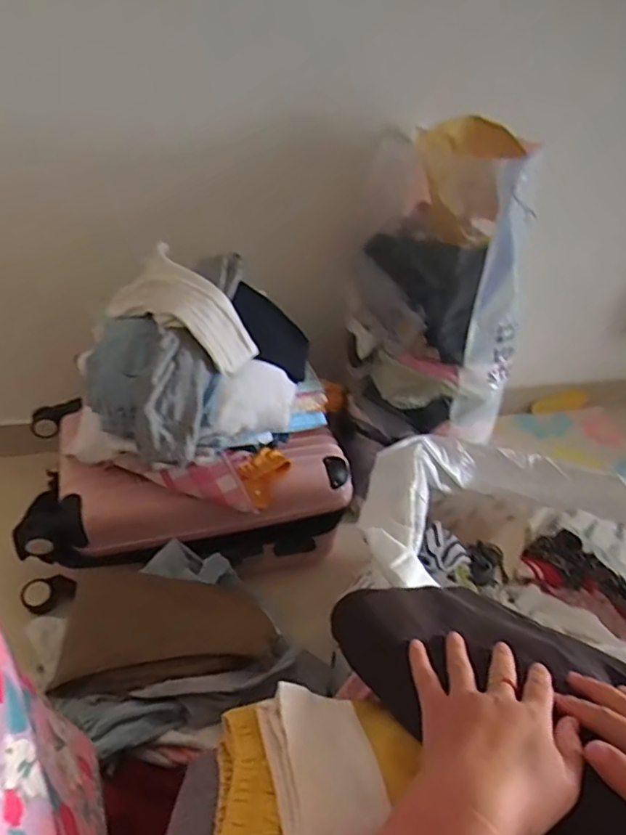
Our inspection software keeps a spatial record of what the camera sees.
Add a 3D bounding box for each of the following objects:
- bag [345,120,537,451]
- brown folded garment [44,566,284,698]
[{"bbox_3d":[0.231,-0.270,1.155,0.287,0.519,0.378,3,35,-2],"label":"bag"},{"bbox_3d":[-0.210,0.320,0.878,0.301,0.071,0.185,0,36,-5],"label":"brown folded garment"}]

